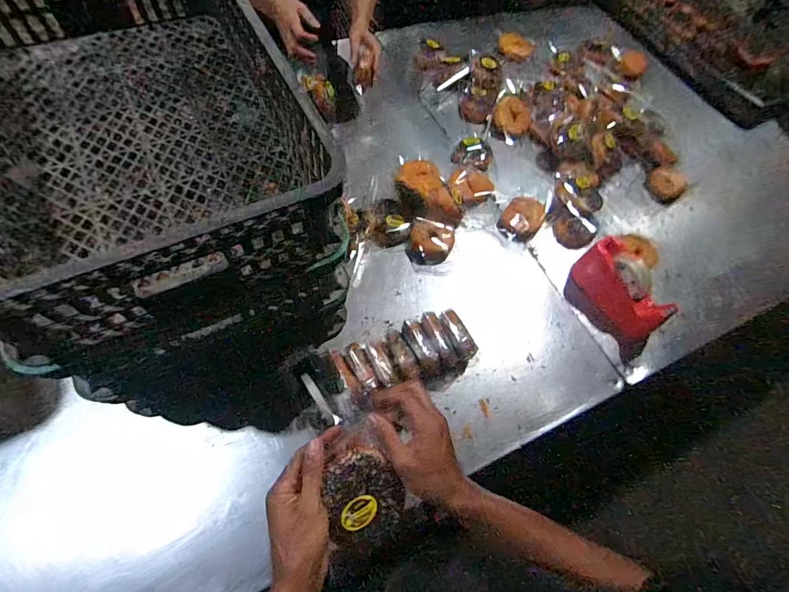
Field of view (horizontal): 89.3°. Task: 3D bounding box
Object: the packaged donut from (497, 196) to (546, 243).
[{"bbox_3d":[0.297,-0.183,0.926,0.086,0.034,0.121,31,68,10],"label":"packaged donut"}]

